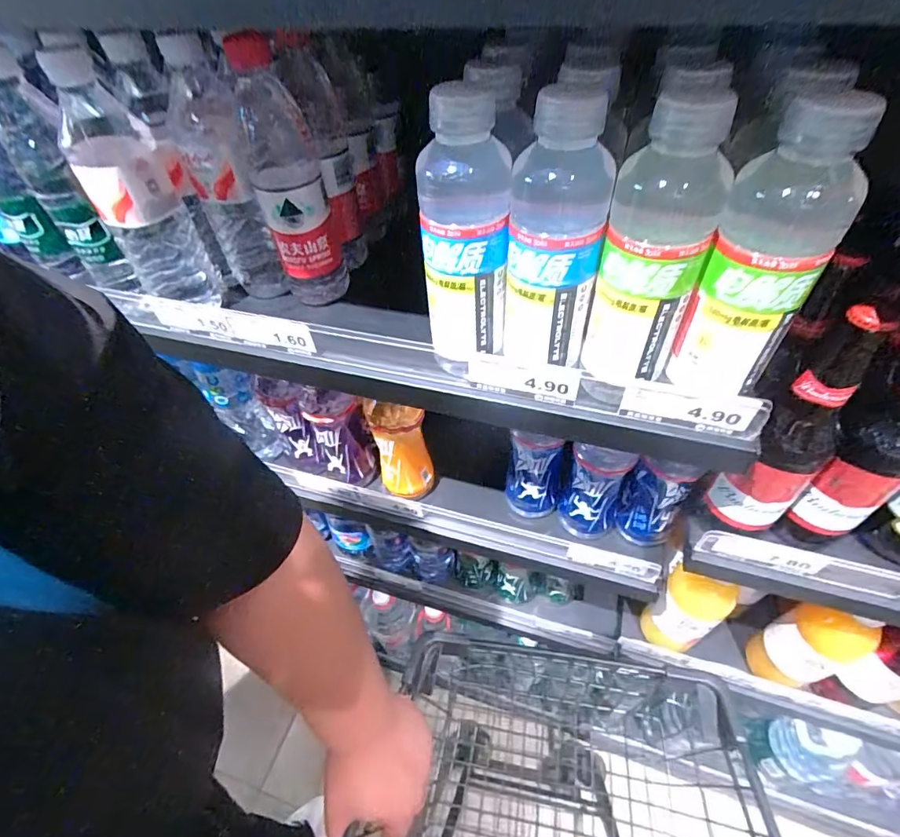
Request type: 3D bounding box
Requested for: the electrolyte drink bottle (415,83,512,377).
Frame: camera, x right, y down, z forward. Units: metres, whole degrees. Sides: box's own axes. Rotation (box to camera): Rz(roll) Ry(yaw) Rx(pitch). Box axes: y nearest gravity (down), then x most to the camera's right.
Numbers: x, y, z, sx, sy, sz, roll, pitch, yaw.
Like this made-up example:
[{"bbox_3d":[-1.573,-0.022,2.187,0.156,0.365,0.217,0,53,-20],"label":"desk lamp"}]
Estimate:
[{"bbox_3d":[0.012,-0.130,0.351,0.063,0.197,0.065,1,49,7],"label":"electrolyte drink bottle"}]

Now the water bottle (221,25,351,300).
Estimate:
[{"bbox_3d":[-0.150,-0.211,0.435,0.065,0.209,0.070,-18,49,-9],"label":"water bottle"}]

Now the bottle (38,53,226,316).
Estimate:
[{"bbox_3d":[-0.283,-0.197,0.423,0.075,0.203,0.074,-30,52,-19],"label":"bottle"}]

